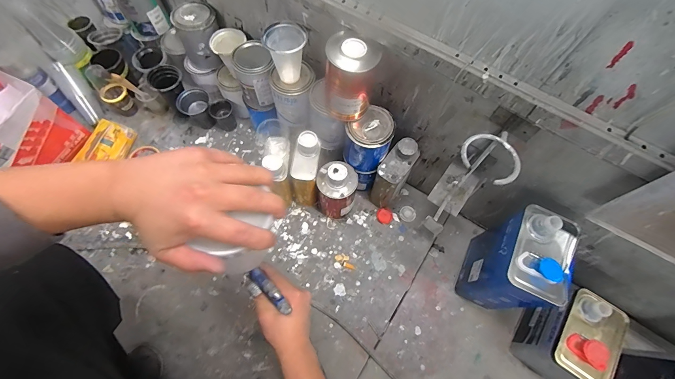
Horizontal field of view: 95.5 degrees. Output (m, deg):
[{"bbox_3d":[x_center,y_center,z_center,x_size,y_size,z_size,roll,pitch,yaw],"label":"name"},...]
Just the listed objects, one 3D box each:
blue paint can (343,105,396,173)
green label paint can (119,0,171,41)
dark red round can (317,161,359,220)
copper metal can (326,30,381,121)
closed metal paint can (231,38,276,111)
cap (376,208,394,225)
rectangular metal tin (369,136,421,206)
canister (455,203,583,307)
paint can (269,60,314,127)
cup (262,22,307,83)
[{"bbox_3d":[0.073,-0.112,0.716,0.104,0.136,0.101,-40,74,-18],"label":"blue paint can"},{"bbox_3d":[-0.562,-0.523,0.878,0.113,0.137,0.096,-25,70,-13],"label":"green label paint can"},{"bbox_3d":[-0.002,-0.001,0.783,0.096,0.181,0.086,25,67,8],"label":"dark red round can"},{"bbox_3d":[0.024,-0.216,0.605,0.101,0.158,0.090,8,66,1],"label":"copper metal can"},{"bbox_3d":[-0.207,-0.284,0.781,0.097,0.141,0.104,-15,68,-9],"label":"closed metal paint can"},{"bbox_3d":[0.131,0.073,0.843,0.045,0.006,0.047,1,66,-2],"label":"cap"},{"bbox_3d":[0.138,-0.031,0.785,0.070,0.211,0.115,35,69,12],"label":"rectangular metal tin"},{"bbox_3d":[0.377,0.164,0.665,0.115,0.296,0.167,26,68,9],"label":"canister"},{"bbox_3d":[-0.110,-0.230,0.757,0.107,0.138,0.085,11,66,2],"label":"paint can"},{"bbox_3d":[-0.109,-0.289,0.660,0.080,0.103,0.081,1,66,-2],"label":"cup"}]

